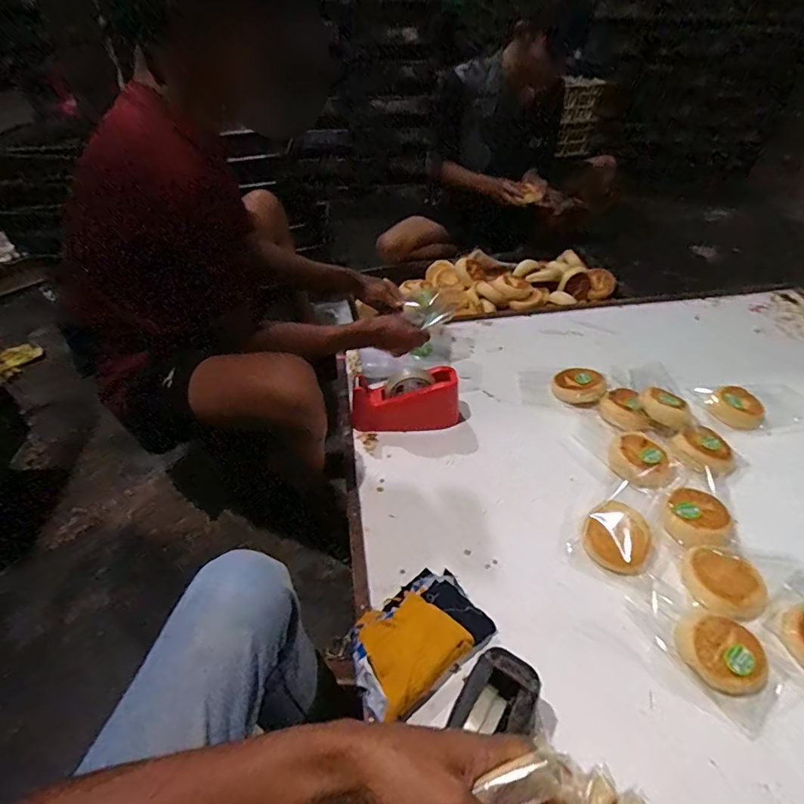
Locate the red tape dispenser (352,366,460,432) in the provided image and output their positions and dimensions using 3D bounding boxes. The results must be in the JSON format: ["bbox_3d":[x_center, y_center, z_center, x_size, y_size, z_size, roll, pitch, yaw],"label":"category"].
[{"bbox_3d":[0.007,0.001,0.887,0.203,0.101,0.066,-1,44,-3],"label":"red tape dispenser"}]

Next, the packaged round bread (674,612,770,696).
[{"bbox_3d":[0.400,0.311,0.592,0.089,0.036,0.099,-21,49,-22],"label":"packaged round bread"}]

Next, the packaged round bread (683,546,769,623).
[{"bbox_3d":[0.441,0.250,0.658,0.086,0.042,0.093,1,44,-1],"label":"packaged round bread"}]

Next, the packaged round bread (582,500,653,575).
[{"bbox_3d":[0.322,0.203,0.713,0.090,0.034,0.099,1,44,-1],"label":"packaged round bread"}]

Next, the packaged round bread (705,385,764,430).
[{"bbox_3d":[0.642,0.010,0.915,0.096,0.034,0.093,1,44,-1],"label":"packaged round bread"}]

